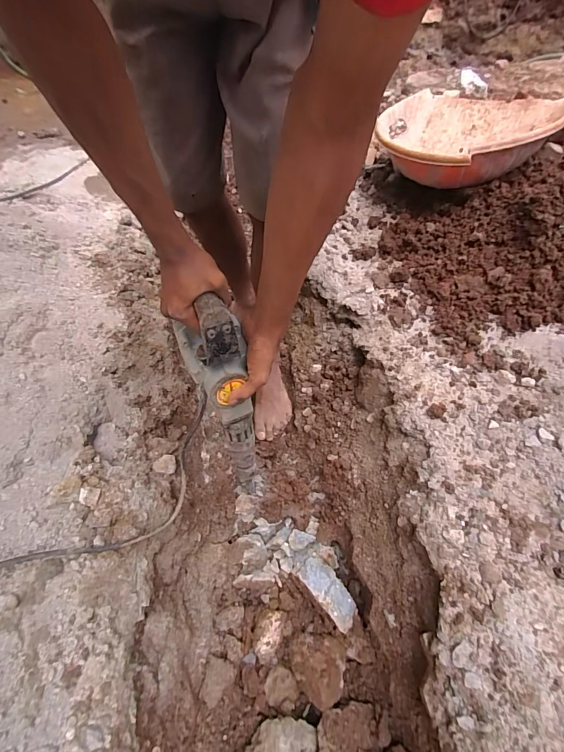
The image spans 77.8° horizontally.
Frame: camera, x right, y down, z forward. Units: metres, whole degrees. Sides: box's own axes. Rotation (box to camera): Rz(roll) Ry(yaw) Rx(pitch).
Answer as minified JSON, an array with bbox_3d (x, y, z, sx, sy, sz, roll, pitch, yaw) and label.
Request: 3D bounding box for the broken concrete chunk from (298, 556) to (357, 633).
[{"bbox_3d":[0.091,0.414,0.673,0.053,0.041,0.134,-37,67,-19],"label":"broken concrete chunk"}]

